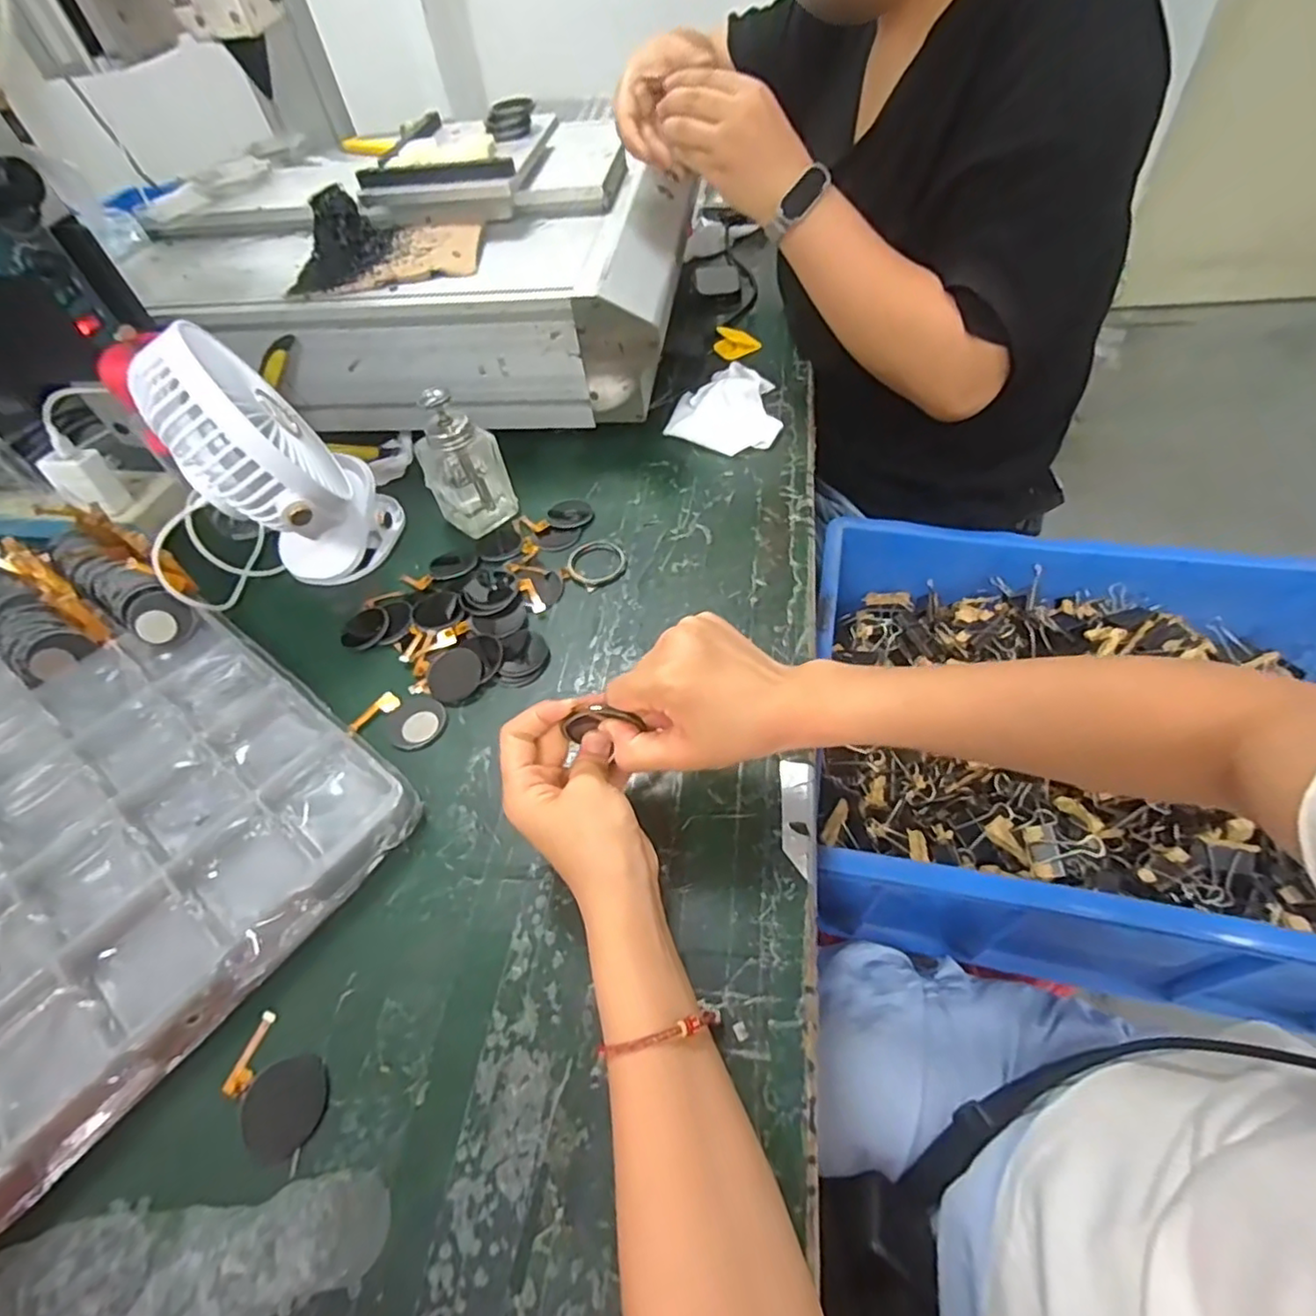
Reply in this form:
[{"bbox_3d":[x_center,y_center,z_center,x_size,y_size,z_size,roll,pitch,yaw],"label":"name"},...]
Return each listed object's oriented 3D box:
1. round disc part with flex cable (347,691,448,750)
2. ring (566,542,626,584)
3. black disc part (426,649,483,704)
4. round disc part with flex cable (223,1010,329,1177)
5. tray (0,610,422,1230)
[{"bbox_3d":[-0.179,0.043,0.460,0.058,0.008,0.041,10,54,13],"label":"round disc part with flex cable"},{"bbox_3d":[-0.051,-0.080,0.542,0.047,0.006,0.047,-3,53,3],"label":"ring"},{"bbox_3d":[-0.148,0.011,0.477,0.038,0.004,0.044,-18,53,-8],"label":"black disc part"},{"bbox_3d":[-0.191,0.216,0.326,0.064,0.004,0.042,23,58,21],"label":"round disc part with flex cable"},{"bbox_3d":[-0.409,0.085,0.428,0.448,0.034,0.297,29,61,24],"label":"tray"}]

